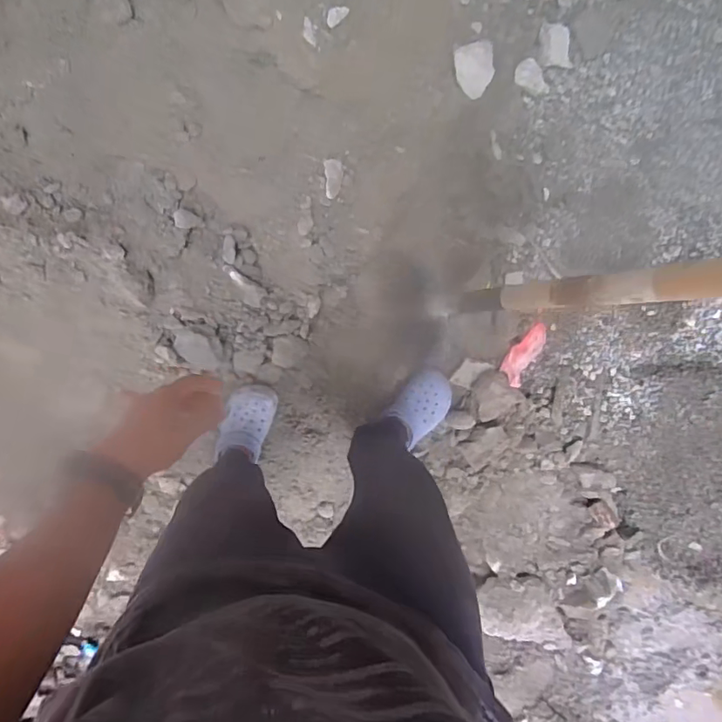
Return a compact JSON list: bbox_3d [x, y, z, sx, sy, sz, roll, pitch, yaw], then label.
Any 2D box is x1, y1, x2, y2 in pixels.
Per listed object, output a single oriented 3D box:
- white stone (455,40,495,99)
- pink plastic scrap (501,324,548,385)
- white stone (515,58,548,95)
[{"bbox_3d":[0.204,-0.523,0.933,0.068,0.023,0.089,-8,96,-1],"label":"white stone"},{"bbox_3d":[0.393,-0.017,1.256,0.060,0.018,0.162,25,113,-4],"label":"pink plastic scrap"},{"bbox_3d":[0.308,-0.506,0.933,0.068,0.026,0.044,42,93,-5],"label":"white stone"}]

